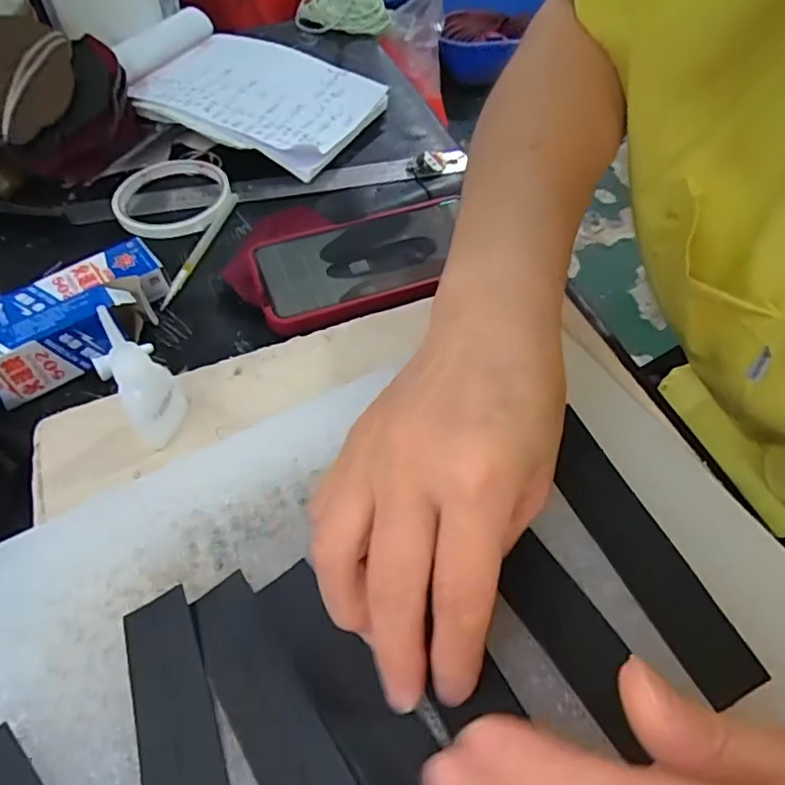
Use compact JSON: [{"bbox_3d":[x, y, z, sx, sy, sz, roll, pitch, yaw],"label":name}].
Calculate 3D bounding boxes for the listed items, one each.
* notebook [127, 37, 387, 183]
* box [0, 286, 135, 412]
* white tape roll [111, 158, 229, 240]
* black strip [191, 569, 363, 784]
[{"bbox_3d":[-0.116,-0.254,0.501,0.184,0.033,0.140,21,56,17],"label":"notebook"},{"bbox_3d":[-0.203,-0.024,0.338,0.109,0.038,0.025,-32,58,-21],"label":"box"},{"bbox_3d":[-0.169,-0.152,0.450,0.085,0.010,0.088,-12,53,-8],"label":"white tape roll"},{"bbox_3d":[-0.032,0.120,0.192,0.027,0.004,0.131,-30,57,-20],"label":"black strip"}]

